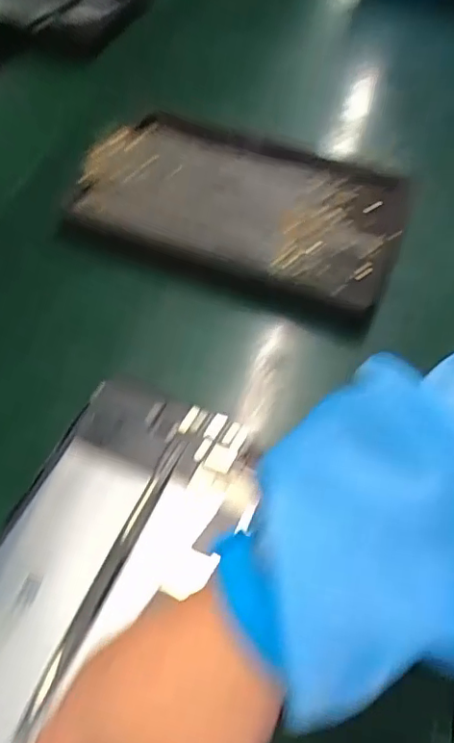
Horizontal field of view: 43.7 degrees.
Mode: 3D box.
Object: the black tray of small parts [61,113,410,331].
[{"bbox_3d":[0.010,-0.132,0.455,0.251,0.032,0.167,18,57,9],"label":"black tray of small parts"}]

